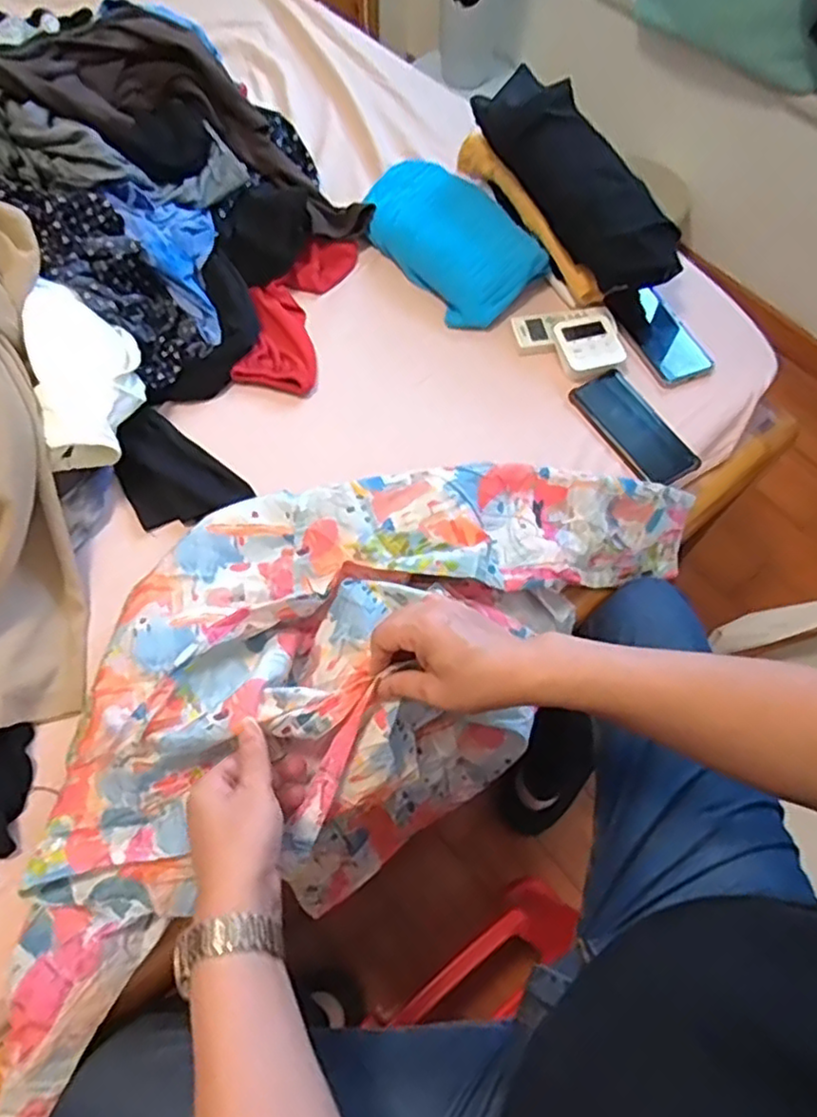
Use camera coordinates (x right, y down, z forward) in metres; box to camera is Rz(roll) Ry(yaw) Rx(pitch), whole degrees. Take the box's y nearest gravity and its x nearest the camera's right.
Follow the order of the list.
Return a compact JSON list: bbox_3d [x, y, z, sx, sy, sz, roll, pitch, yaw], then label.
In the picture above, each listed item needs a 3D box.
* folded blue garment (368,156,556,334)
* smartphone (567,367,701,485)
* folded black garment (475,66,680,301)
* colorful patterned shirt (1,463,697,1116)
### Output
[{"bbox_3d":[0.057,-0.441,0.928,0.160,0.034,0.292,-31,68,-17],"label":"folded blue garment"},{"bbox_3d":[0.269,-0.155,0.804,0.077,0.016,0.162,-28,68,-16],"label":"smartphone"},{"bbox_3d":[0.213,-0.492,0.872,0.122,0.073,0.350,-32,81,-17],"label":"folded black garment"},{"bbox_3d":[-0.076,0.095,0.661,0.805,0.183,0.313,-37,70,-19],"label":"colorful patterned shirt"}]

